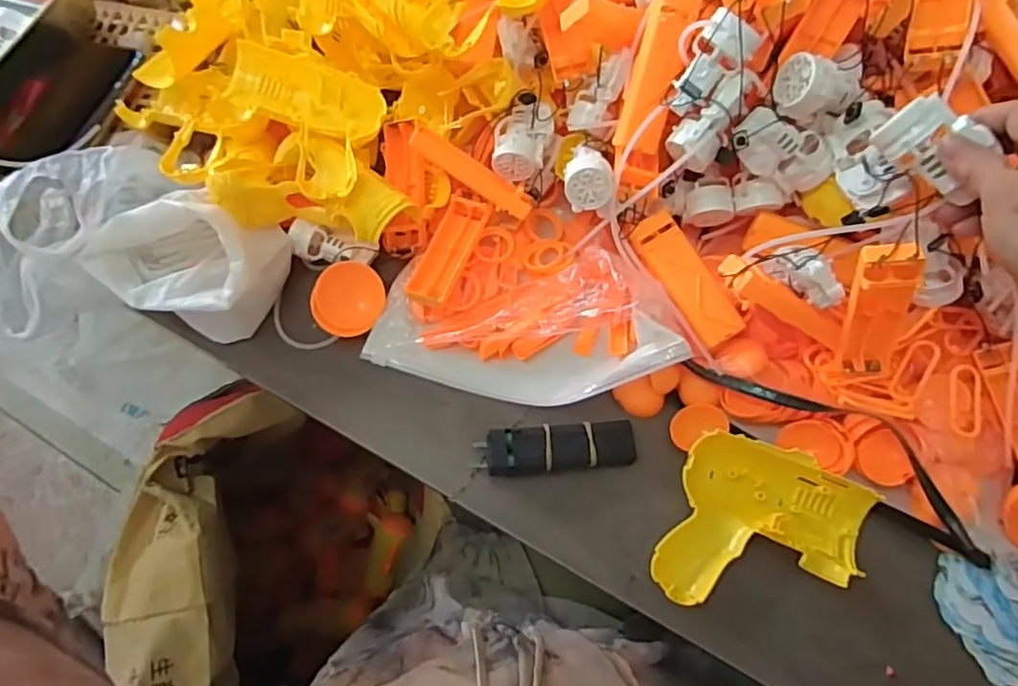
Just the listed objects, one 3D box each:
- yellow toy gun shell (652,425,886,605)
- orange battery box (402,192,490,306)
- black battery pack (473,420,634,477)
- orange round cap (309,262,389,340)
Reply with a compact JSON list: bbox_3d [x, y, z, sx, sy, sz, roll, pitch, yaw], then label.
[{"bbox_3d":[0.179,0.135,0.431,0.130,0.024,0.119,21,68,10],"label":"yellow toy gun shell"},{"bbox_3d":[-0.050,-0.077,0.513,0.036,0.016,0.105,19,68,9],"label":"orange battery box"},{"bbox_3d":[0.035,0.080,0.465,0.117,0.023,0.032,-6,66,-2],"label":"black battery pack"},{"bbox_3d":[-0.132,-0.036,0.511,0.054,0.014,0.060,21,90,-13],"label":"orange round cap"}]

